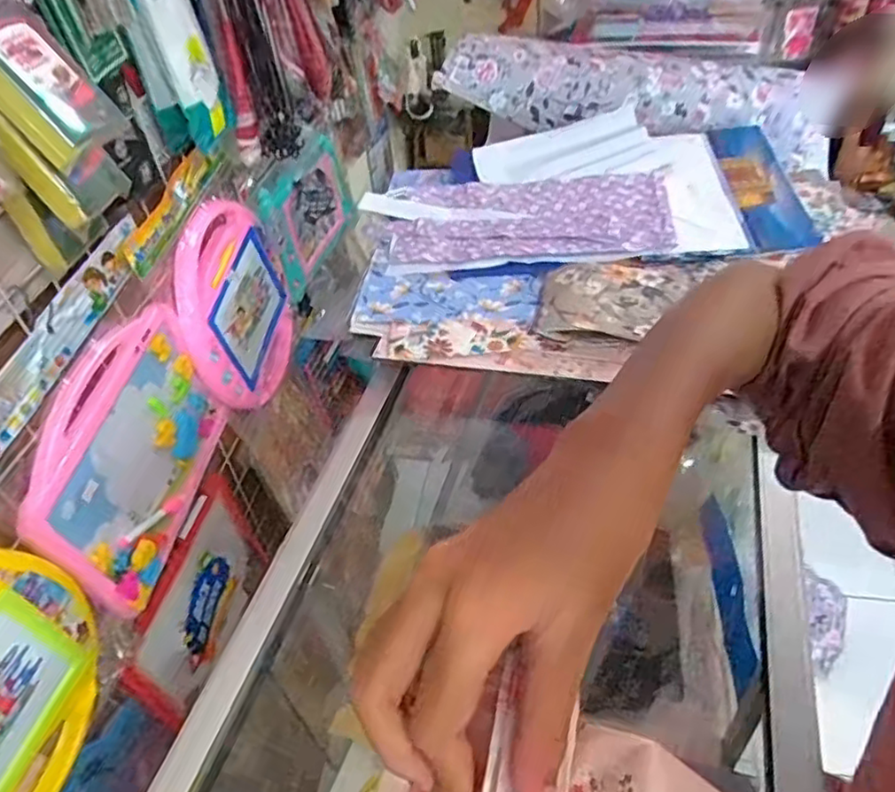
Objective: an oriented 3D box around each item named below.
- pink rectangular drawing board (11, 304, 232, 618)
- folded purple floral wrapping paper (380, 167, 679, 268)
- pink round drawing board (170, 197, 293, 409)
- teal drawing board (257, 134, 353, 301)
[{"bbox_3d":[-0.338,0.063,0.722,0.028,0.230,0.290,1,43,8],"label":"pink rectangular drawing board"},{"bbox_3d":[0.097,-0.210,0.776,0.324,0.012,0.157,-4,49,5],"label":"folded purple floral wrapping paper"},{"bbox_3d":[-0.285,-0.122,0.914,0.032,0.267,0.261,1,43,8],"label":"pink round drawing board"},{"bbox_3d":[-0.223,-0.312,1.123,0.025,0.183,0.263,8,45,16],"label":"teal drawing board"}]

